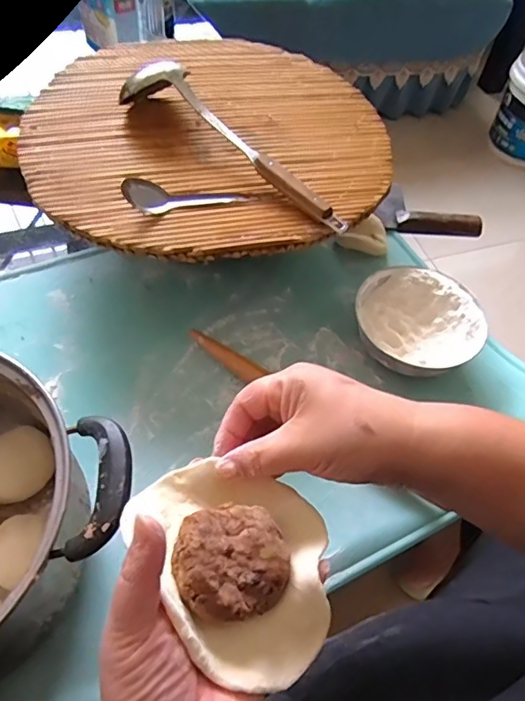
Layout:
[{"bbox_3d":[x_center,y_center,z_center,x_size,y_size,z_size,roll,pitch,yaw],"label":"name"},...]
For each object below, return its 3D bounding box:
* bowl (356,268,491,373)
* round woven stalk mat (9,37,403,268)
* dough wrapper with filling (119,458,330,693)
[{"bbox_3d":[0.174,-0.028,0.602,0.135,0.056,0.139,2,56,-3],"label":"bowl"},{"bbox_3d":[-0.062,-0.271,0.633,0.423,0.028,0.412,2,56,-3],"label":"round woven stalk mat"},{"bbox_3d":[-0.009,0.104,0.268,0.088,0.033,0.114,-32,64,-23],"label":"dough wrapper with filling"}]

